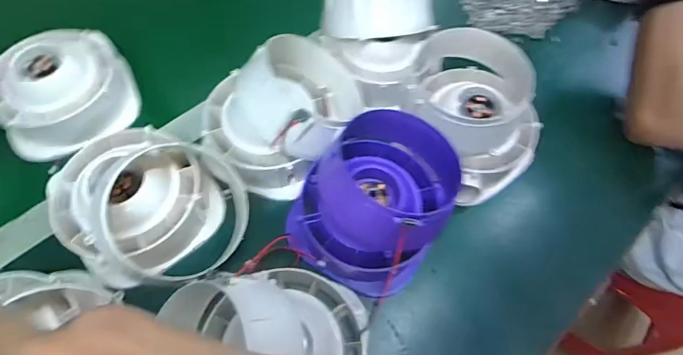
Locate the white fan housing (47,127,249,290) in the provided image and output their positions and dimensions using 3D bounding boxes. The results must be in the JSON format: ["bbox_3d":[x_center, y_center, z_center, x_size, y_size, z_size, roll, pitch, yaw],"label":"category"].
[{"bbox_3d":[-0.184,0.028,0.391,0.161,0.075,0.140,21,65,7],"label":"white fan housing"}]

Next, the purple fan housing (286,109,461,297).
[{"bbox_3d":[0.025,0.026,0.369,0.121,0.094,0.127,22,65,8],"label":"purple fan housing"}]

